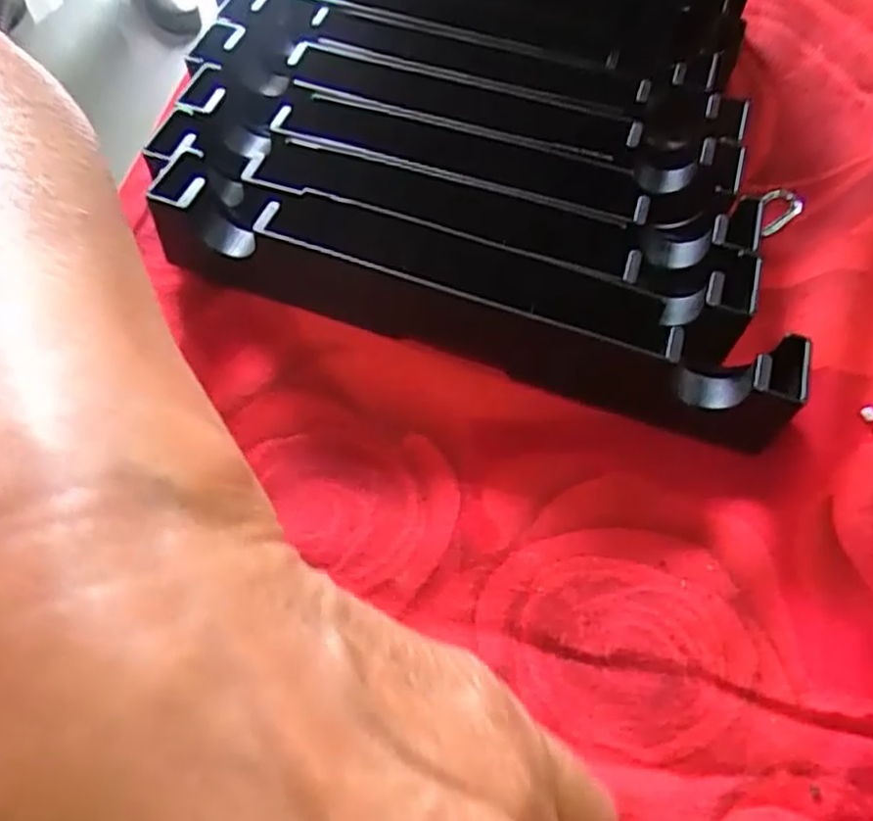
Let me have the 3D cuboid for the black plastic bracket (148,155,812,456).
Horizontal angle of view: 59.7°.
[{"bbox_3d":[0.011,-0.030,0.227,0.193,0.039,0.021,15,59,8],"label":"black plastic bracket"}]

